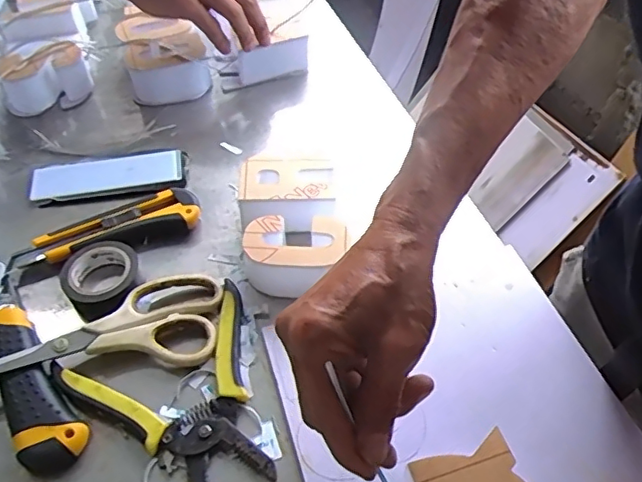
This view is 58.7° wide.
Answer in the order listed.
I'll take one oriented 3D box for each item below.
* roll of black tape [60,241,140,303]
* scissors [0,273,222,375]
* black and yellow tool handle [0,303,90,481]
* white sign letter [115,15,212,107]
[{"bbox_3d":[-0.174,0.027,0.457,0.059,0.019,0.058,1,48,-1],"label":"roll of black tape"},{"bbox_3d":[-0.166,0.062,0.423,0.179,0.019,0.076,-6,48,-8],"label":"scissors"},{"bbox_3d":[-0.206,0.101,0.399,0.040,0.023,0.134,-30,55,-26],"label":"black and yellow tool handle"},{"bbox_3d":[-0.177,-0.207,0.644,0.083,0.053,0.105,-17,51,-12],"label":"white sign letter"}]

